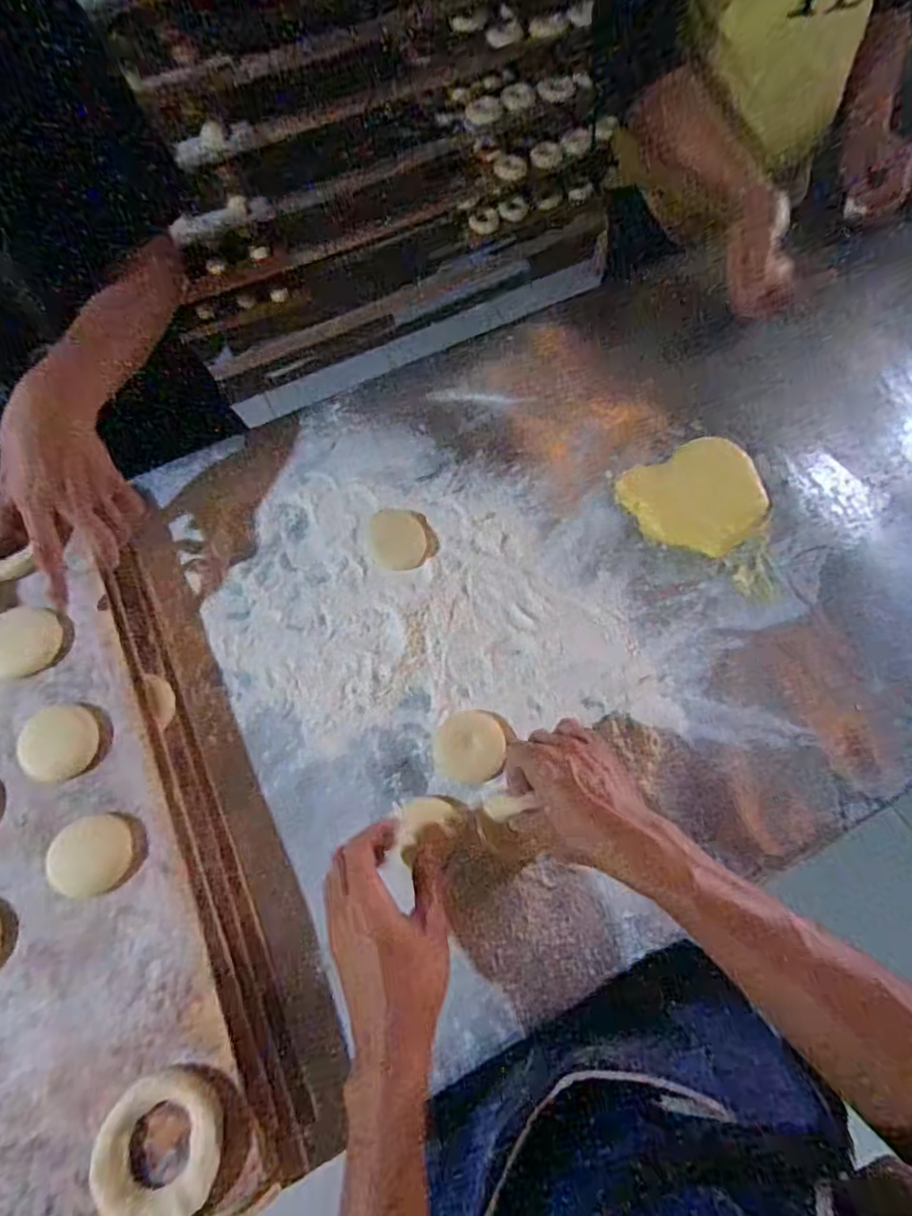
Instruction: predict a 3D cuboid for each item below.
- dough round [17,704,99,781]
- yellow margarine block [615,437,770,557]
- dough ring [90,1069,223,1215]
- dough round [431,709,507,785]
[{"bbox_3d":[-0.310,0.105,0.472,0.054,0.011,0.056,-1,66,1],"label":"dough round"},{"bbox_3d":[0.254,-0.116,0.629,0.142,0.013,0.125,-26,68,-10],"label":"yellow margarine block"},{"bbox_3d":[-0.179,0.327,0.368,0.076,0.014,0.072,-1,66,1],"label":"dough ring"},{"bbox_3d":[0.012,0.120,0.526,0.062,0.009,0.059,-1,66,1],"label":"dough round"}]

